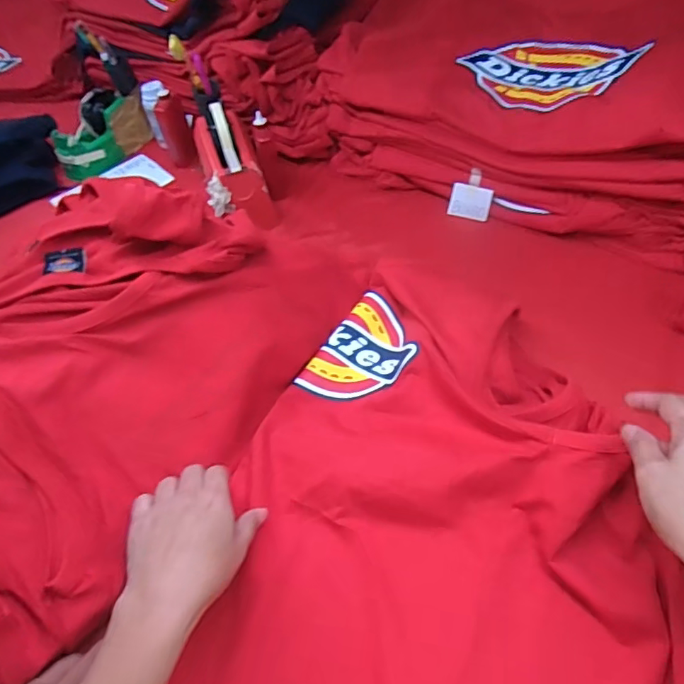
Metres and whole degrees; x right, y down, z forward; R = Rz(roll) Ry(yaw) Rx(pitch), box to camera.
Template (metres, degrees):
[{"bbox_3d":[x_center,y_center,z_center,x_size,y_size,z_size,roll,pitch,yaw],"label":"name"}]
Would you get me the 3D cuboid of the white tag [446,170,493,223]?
[{"bbox_3d":[0.174,-0.199,0.697,0.057,0.063,0.007,17,15,26],"label":"white tag"}]

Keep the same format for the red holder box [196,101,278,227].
[{"bbox_3d":[-0.152,-0.247,0.713,0.081,0.065,0.190,-22,72,-16],"label":"red holder box"}]

